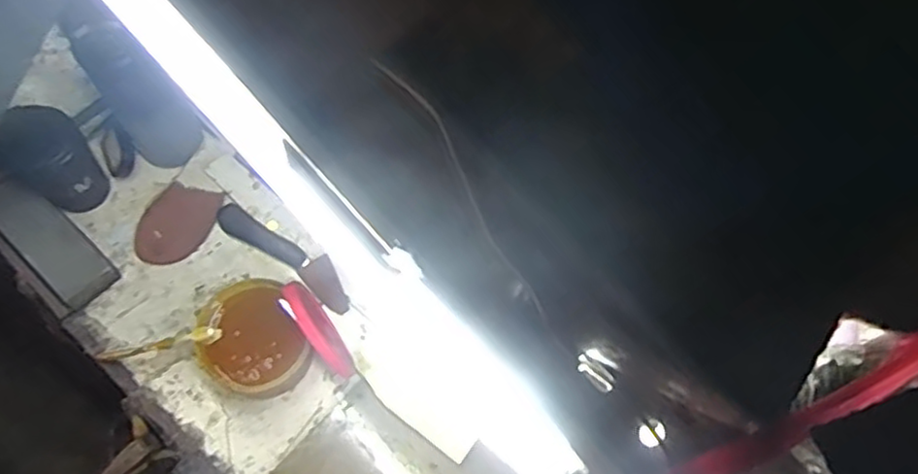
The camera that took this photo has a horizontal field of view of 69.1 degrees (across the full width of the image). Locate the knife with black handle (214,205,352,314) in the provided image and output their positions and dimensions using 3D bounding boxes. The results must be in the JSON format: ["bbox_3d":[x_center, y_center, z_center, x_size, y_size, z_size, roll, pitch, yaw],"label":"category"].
[{"bbox_3d":[-0.214,0.022,0.832,0.204,0.017,0.043,34,71,12],"label":"knife with black handle"}]

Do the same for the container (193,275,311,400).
[{"bbox_3d":[-0.229,0.119,0.745,0.107,0.086,0.123,-26,70,-11],"label":"container"}]

